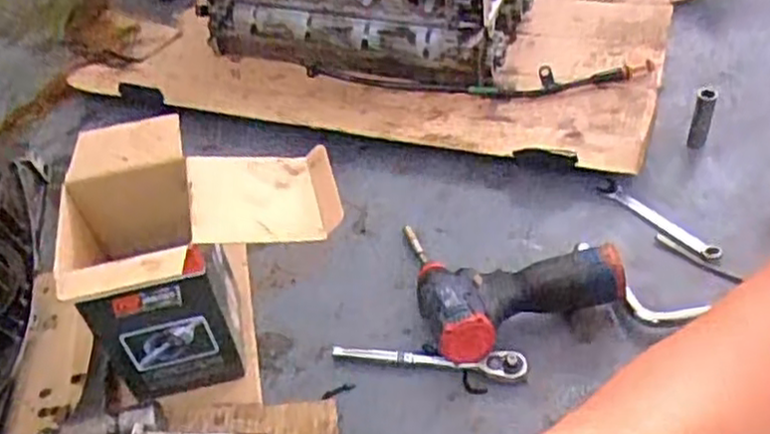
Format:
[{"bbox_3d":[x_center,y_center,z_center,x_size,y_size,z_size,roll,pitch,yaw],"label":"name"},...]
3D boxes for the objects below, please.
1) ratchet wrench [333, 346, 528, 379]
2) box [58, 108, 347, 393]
[{"bbox_3d":[0.043,0.140,0.749,0.194,0.027,0.022,5,48,12],"label":"ratchet wrench"},{"bbox_3d":[-0.167,0.038,0.739,0.247,0.217,0.197,-20,48,-12],"label":"box"}]

